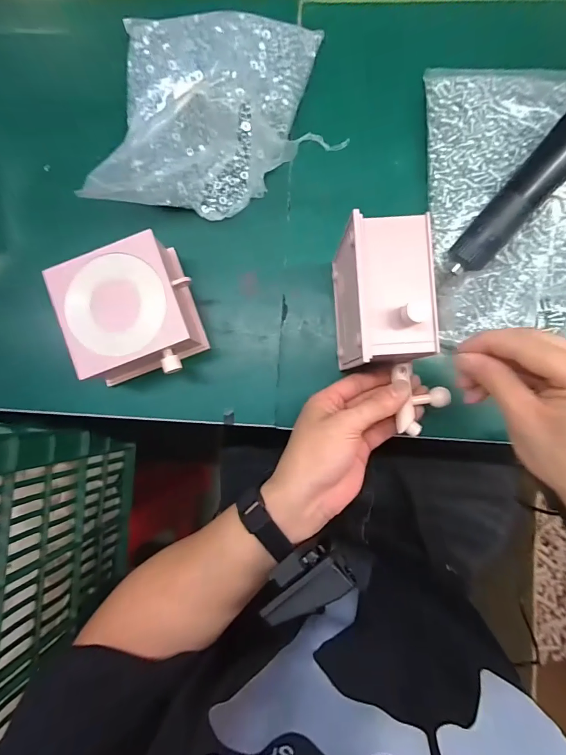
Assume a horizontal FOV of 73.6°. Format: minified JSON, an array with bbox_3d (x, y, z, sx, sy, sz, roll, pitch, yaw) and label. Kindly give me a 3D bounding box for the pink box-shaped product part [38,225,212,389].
[{"bbox_3d":[-0.137,-0.057,0.352,0.110,0.065,0.118,-18,88,3],"label":"pink box-shaped product part"}]

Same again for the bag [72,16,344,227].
[{"bbox_3d":[-0.066,-0.249,0.357,0.194,0.062,0.199,7,89,3],"label":"bag"}]

